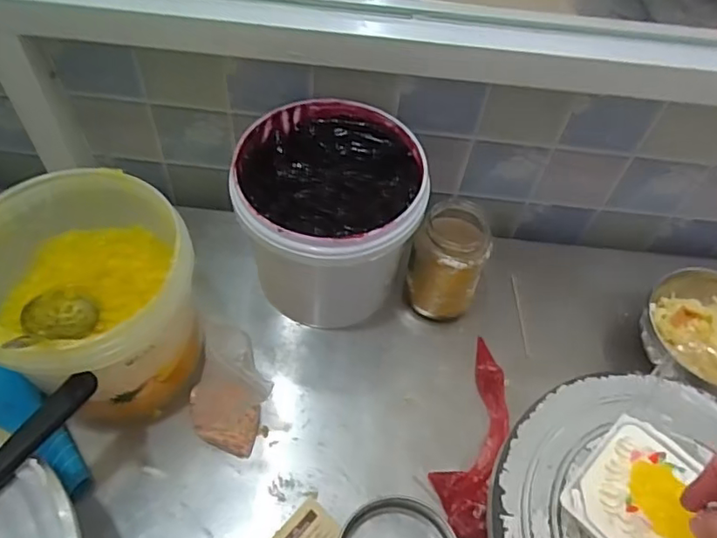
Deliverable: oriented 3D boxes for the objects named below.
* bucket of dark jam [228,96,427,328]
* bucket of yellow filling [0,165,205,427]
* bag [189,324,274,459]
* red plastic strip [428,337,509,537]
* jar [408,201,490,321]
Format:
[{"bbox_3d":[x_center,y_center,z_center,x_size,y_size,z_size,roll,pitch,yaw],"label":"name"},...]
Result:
[{"bbox_3d":[-0.034,-0.045,0.686,0.195,0.225,0.199,2,55,-3],"label":"bucket of dark jam"},{"bbox_3d":[-0.264,0.037,0.583,0.187,0.198,0.185,2,55,-3],"label":"bucket of yellow filling"},{"bbox_3d":[-0.134,0.128,0.596,0.078,0.149,0.033,0,21,-5],"label":"bag"},{"bbox_3d":[0.129,0.176,0.630,0.062,0.030,0.220,17,56,7],"label":"red plastic strip"},{"bbox_3d":[0.104,-0.003,0.682,0.086,0.154,0.079,18,56,8],"label":"jar"}]

